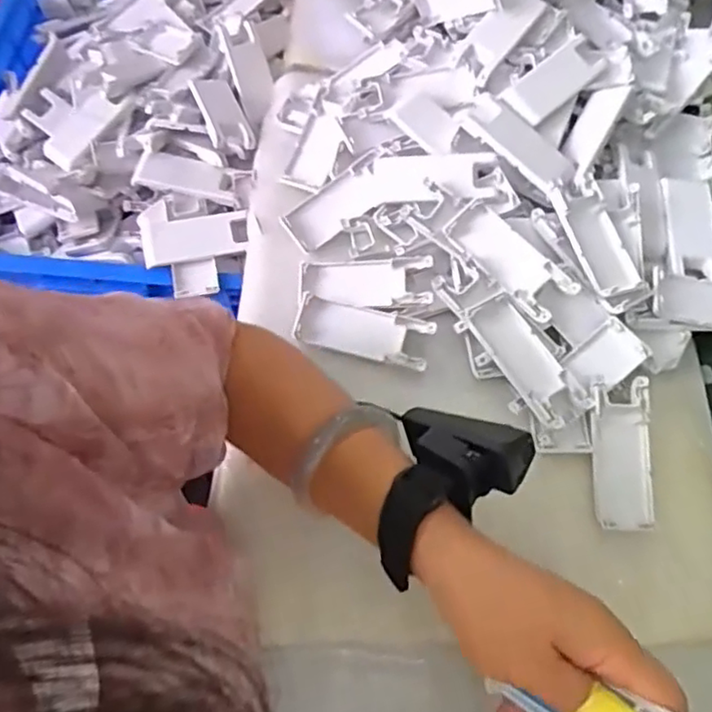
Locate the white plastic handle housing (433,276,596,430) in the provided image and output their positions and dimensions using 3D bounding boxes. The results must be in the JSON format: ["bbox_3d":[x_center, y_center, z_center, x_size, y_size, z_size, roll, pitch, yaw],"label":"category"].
[{"bbox_3d":[0.113,-0.008,0.464,0.042,0.027,0.131,-31,68,-14],"label":"white plastic handle housing"}]

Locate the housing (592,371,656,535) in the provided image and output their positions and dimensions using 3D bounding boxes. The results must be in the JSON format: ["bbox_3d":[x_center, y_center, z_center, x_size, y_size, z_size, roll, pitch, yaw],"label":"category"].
[{"bbox_3d":[0.182,0.066,0.438,0.039,0.018,0.101,4,64,2],"label":"housing"}]

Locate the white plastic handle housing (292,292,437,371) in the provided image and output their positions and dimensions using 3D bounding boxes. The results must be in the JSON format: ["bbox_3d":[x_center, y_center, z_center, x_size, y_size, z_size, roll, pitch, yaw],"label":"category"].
[{"bbox_3d":[0.005,-0.021,0.495,0.105,0.014,0.039,17,65,8],"label":"white plastic handle housing"}]

